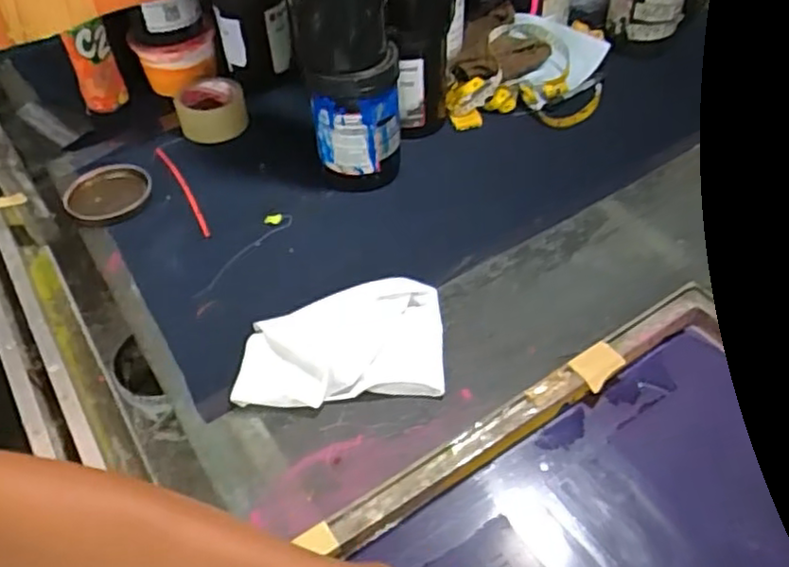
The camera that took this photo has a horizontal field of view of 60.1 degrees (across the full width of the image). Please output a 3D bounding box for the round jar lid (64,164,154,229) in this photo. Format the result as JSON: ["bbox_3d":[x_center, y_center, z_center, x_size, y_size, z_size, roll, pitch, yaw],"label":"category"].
[{"bbox_3d":[-0.380,-0.118,0.903,0.109,0.015,0.116,-2,46,2],"label":"round jar lid"}]

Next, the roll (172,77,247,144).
[{"bbox_3d":[-0.274,-0.264,1.017,0.099,0.052,0.105,-16,47,-9],"label":"roll"}]

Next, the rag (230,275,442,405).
[{"bbox_3d":[-0.054,0.059,0.695,0.207,0.019,0.134,-7,46,-2],"label":"rag"}]

